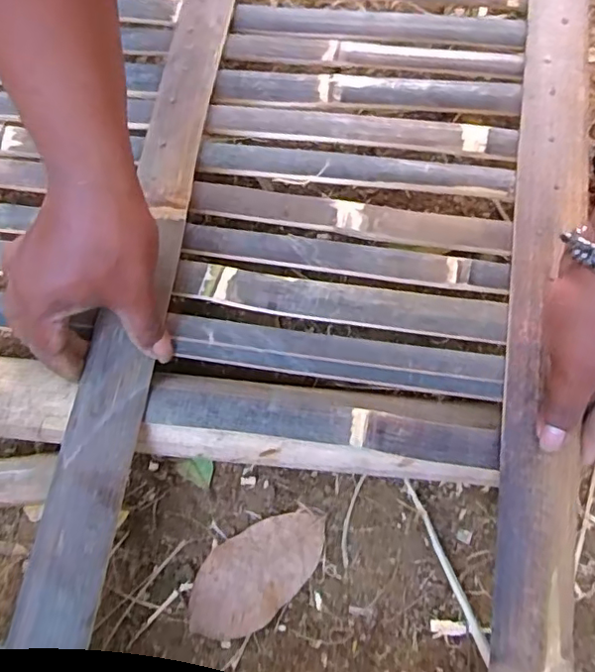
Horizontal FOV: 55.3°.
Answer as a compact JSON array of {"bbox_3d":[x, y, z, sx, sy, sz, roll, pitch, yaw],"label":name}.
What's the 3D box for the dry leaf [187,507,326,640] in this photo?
[{"bbox_3d":[-0.030,0.172,0.419,0.113,0.008,0.060,-42,78,-12],"label":"dry leaf"}]

